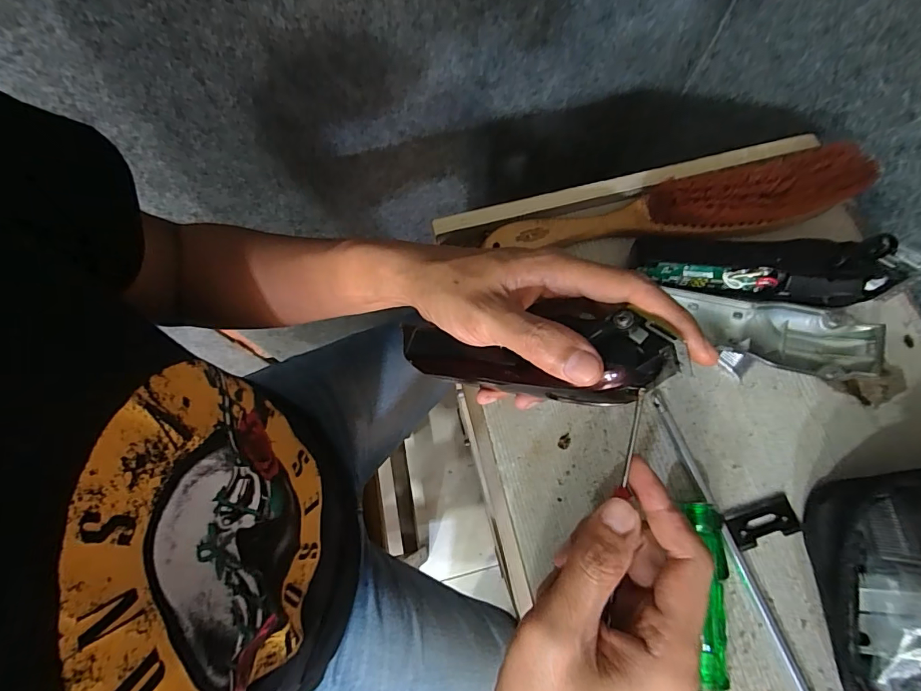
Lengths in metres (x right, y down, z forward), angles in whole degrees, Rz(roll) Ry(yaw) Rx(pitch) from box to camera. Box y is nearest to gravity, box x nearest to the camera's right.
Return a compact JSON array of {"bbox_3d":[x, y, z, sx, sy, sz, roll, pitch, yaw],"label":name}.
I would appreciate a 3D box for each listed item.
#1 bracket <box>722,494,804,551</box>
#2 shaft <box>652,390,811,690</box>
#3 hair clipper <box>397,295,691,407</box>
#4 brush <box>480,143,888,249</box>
[{"bbox_3d":[0.181,0.106,0.270,0.041,0.004,0.022,-17,73,-4],"label":"bracket"},{"bbox_3d":[0.161,0.116,0.265,0.010,0.008,0.190,-19,74,-5],"label":"shaft"},{"bbox_3d":[0.036,0.007,0.259,0.163,0.051,0.043,-2,70,31],"label":"hair clipper"},{"bbox_3d":[0.155,-0.095,0.311,0.239,0.042,0.045,-11,73,-3],"label":"brush"}]

